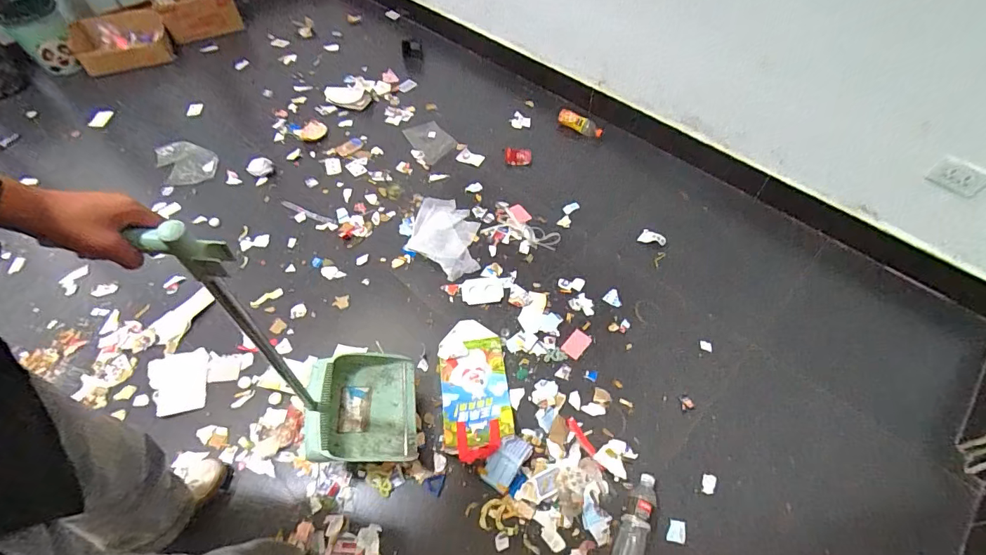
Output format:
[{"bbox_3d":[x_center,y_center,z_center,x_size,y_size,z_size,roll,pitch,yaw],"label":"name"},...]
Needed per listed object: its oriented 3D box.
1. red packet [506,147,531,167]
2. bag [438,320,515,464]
[{"bbox_3d":[0.102,-0.487,1.809,0.112,0.061,0.051,14,56,12],"label":"red packet"},{"bbox_3d":[-0.054,0.295,1.246,0.188,0.047,0.417,-7,54,-3],"label":"bag"}]

